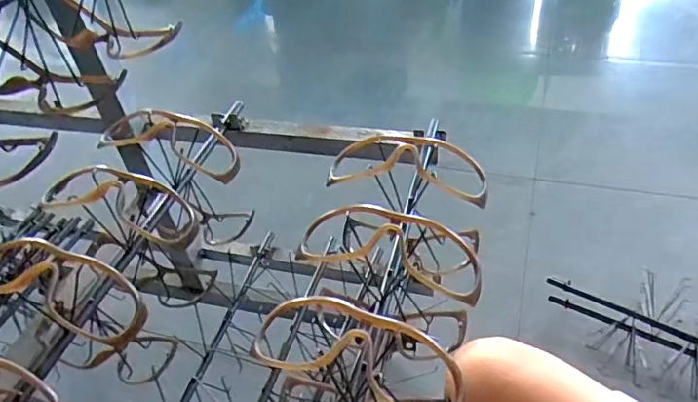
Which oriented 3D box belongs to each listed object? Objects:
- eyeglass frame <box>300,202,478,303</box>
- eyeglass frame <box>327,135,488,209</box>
[{"bbox_3d":[0.030,0.032,0.405,0.137,0.041,0.044,14,46,22],"label":"eyeglass frame"},{"bbox_3d":[0.048,-0.024,0.458,0.133,0.042,0.051,4,43,13],"label":"eyeglass frame"}]

